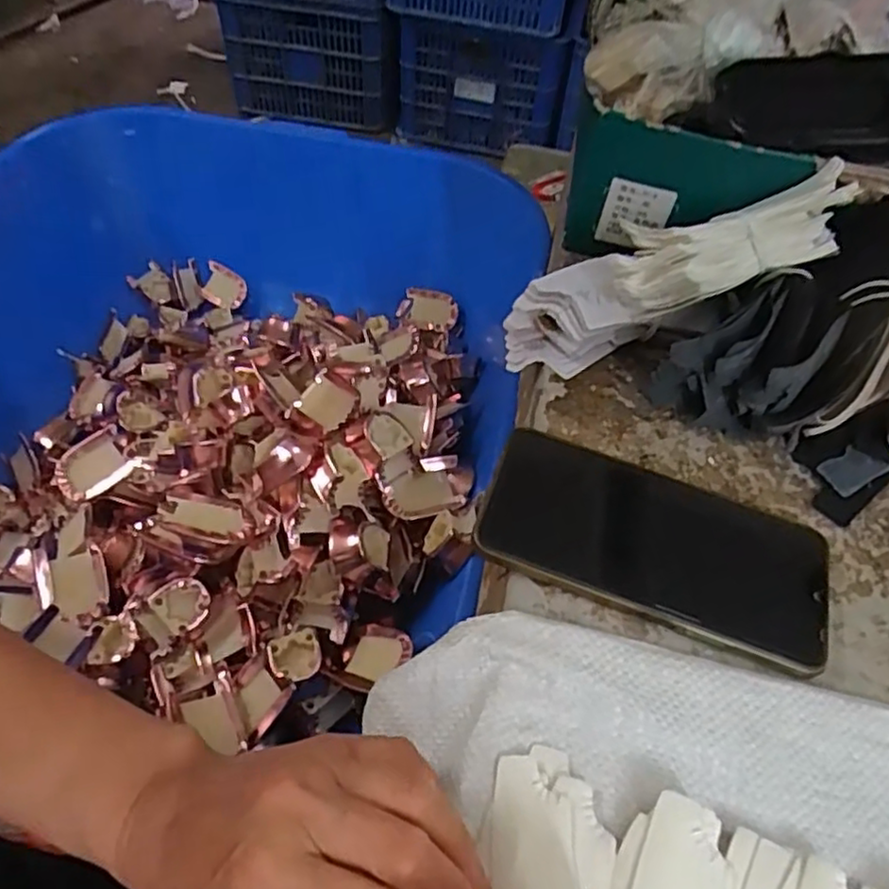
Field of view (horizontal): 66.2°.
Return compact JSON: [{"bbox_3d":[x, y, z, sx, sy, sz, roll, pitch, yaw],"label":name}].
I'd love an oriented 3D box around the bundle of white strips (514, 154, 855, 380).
[{"bbox_3d":[0.128,-0.096,0.383,0.206,0.056,0.060,-22,54,13],"label":"bundle of white strips"}]

